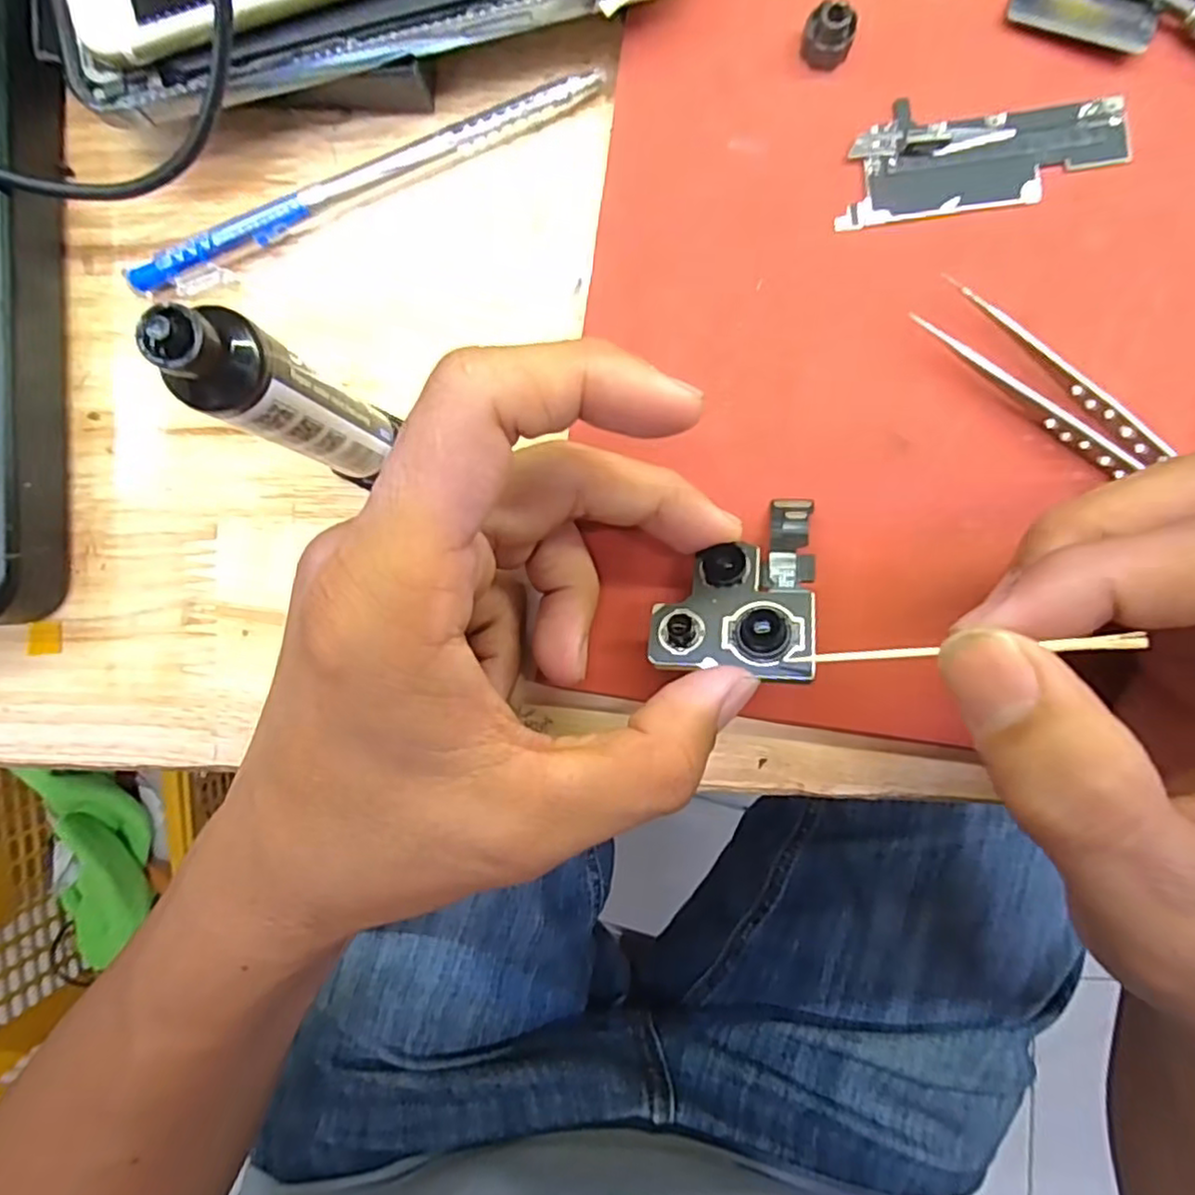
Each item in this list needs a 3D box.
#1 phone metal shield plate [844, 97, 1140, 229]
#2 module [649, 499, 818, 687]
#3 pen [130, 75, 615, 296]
[{"bbox_3d":[0.099,-0.114,0.172,0.071,0.004,0.027,-5,92,2],"label":"phone metal shield plate"},{"bbox_3d":[0.034,-0.005,0.168,0.038,0.007,0.050,3,60,13],"label":"module"},{"bbox_3d":[-0.064,-0.112,0.183,0.136,0.009,0.008,-22,92,3],"label":"pen"}]

